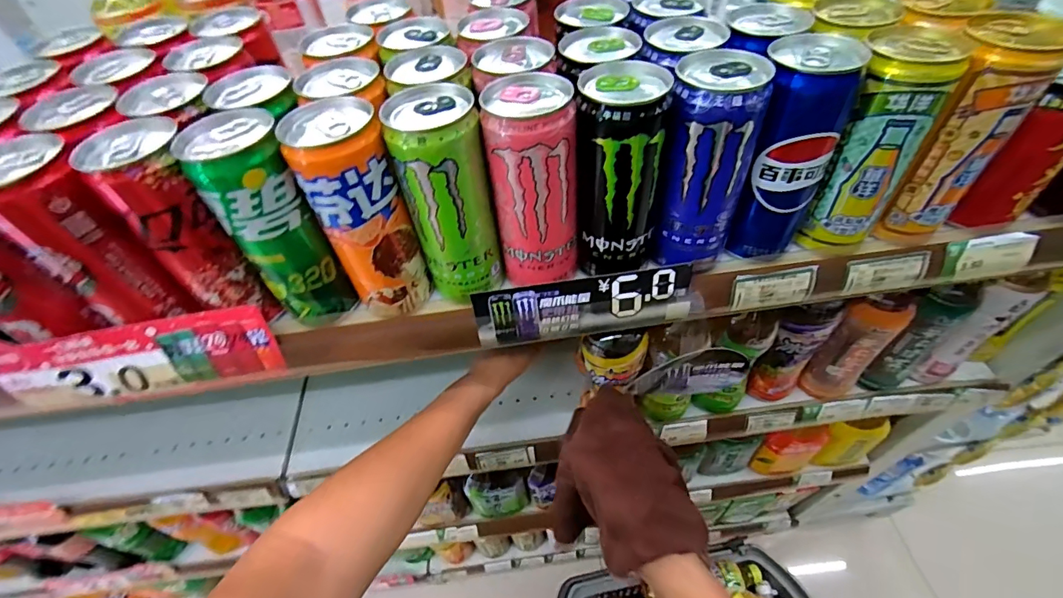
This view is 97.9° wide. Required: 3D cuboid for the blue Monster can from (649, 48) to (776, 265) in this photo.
[{"bbox_3d":[0.115,-0.083,0.310,0.053,0.135,0.052,-2,51,3],"label":"blue Monster can"}]

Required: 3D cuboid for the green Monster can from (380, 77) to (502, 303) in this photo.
[{"bbox_3d":[-0.055,-0.066,0.312,0.052,0.135,0.054,-12,51,-5],"label":"green Monster can"}]

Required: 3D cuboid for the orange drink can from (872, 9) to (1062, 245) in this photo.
[{"bbox_3d":[0.285,-0.105,0.312,0.056,0.141,0.053,-2,51,3],"label":"orange drink can"}]

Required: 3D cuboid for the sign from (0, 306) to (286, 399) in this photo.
[{"bbox_3d":[-0.293,0.045,0.343,0.196,0.061,0.007,-7,34,-6],"label":"sign"}]

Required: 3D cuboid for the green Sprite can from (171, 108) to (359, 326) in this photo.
[{"bbox_3d":[-0.171,-0.047,0.313,0.056,0.138,0.057,-2,51,3],"label":"green Sprite can"}]

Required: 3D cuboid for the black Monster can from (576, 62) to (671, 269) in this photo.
[{"bbox_3d":[0.060,-0.082,0.309,0.057,0.123,0.053,1,51,5],"label":"black Monster can"}]

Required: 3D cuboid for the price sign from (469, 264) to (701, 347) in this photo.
[{"bbox_3d":[0.043,0.006,0.355,0.170,0.049,0.004,-8,35,0],"label":"price sign"}]

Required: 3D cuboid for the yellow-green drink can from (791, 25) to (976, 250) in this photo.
[{"bbox_3d":[0.231,-0.101,0.317,0.055,0.138,0.056,33,61,27],"label":"yellow-green drink can"}]

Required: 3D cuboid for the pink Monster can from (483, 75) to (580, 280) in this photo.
[{"bbox_3d":[0.004,-0.073,0.311,0.055,0.129,0.058,-5,51,1],"label":"pink Monster can"}]

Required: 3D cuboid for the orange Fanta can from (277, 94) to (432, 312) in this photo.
[{"bbox_3d":[-0.110,-0.055,0.313,0.053,0.137,0.056,-16,52,-8],"label":"orange Fanta can"}]

